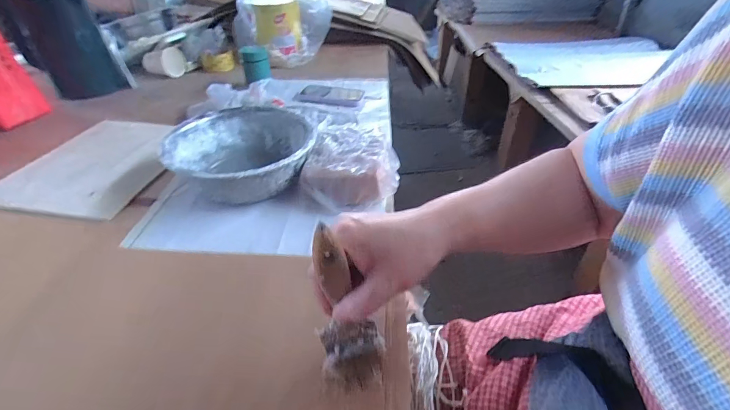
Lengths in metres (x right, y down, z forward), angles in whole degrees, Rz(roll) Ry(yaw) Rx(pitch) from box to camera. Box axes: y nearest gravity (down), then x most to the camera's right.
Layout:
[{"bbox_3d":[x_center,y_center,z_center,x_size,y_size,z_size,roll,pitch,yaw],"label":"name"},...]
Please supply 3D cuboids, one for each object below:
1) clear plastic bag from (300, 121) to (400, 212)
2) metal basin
[{"bbox_3d":[-0.017,-0.071,0.535,0.138,0.067,0.168,4,40,5],"label":"clear plastic bag"},{"bbox_3d":[-0.189,-0.078,0.544,0.211,0.069,0.220,0,40,0],"label":"metal basin"}]

